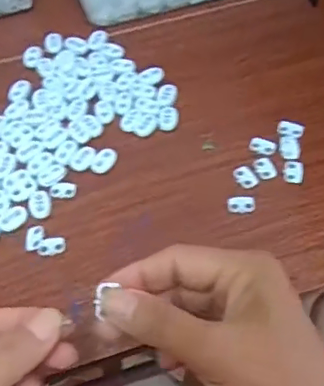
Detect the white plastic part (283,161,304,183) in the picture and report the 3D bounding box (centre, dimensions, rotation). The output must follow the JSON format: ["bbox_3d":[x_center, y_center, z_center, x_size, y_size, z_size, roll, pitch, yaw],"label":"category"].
[{"bbox_3d":[0.100,-0.015,0.427,0.015,0.007,0.017,7,58,6],"label":"white plastic part"}]

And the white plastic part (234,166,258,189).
[{"bbox_3d":[0.064,-0.013,0.425,0.014,0.004,0.020,-28,62,-18],"label":"white plastic part"}]

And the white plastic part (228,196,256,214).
[{"bbox_3d":[0.059,0.008,0.412,0.020,0.004,0.014,5,58,5],"label":"white plastic part"}]

